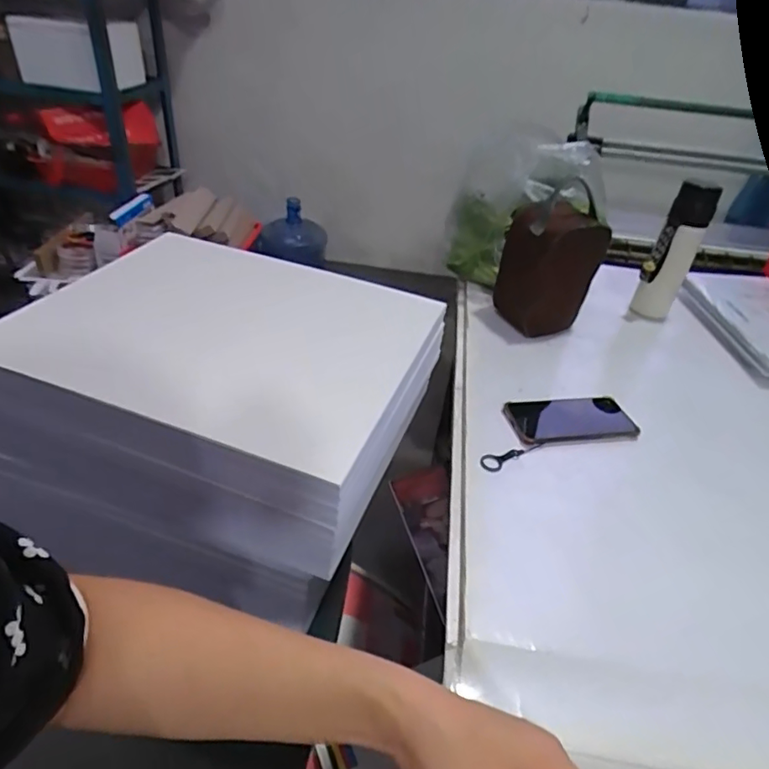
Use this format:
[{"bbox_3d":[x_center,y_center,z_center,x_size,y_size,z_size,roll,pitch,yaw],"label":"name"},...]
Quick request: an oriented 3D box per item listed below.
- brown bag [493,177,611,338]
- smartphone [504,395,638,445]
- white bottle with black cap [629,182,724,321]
[{"bbox_3d":[0.273,-0.193,0.906,0.118,0.198,0.097,-14,41,-25],"label":"brown bag"},{"bbox_3d":[0.249,0.049,0.738,0.168,0.009,0.084,-4,38,-14],"label":"smartphone"},{"bbox_3d":[0.500,-0.220,0.965,0.068,0.237,0.062,27,41,26],"label":"white bottle with black cap"}]

